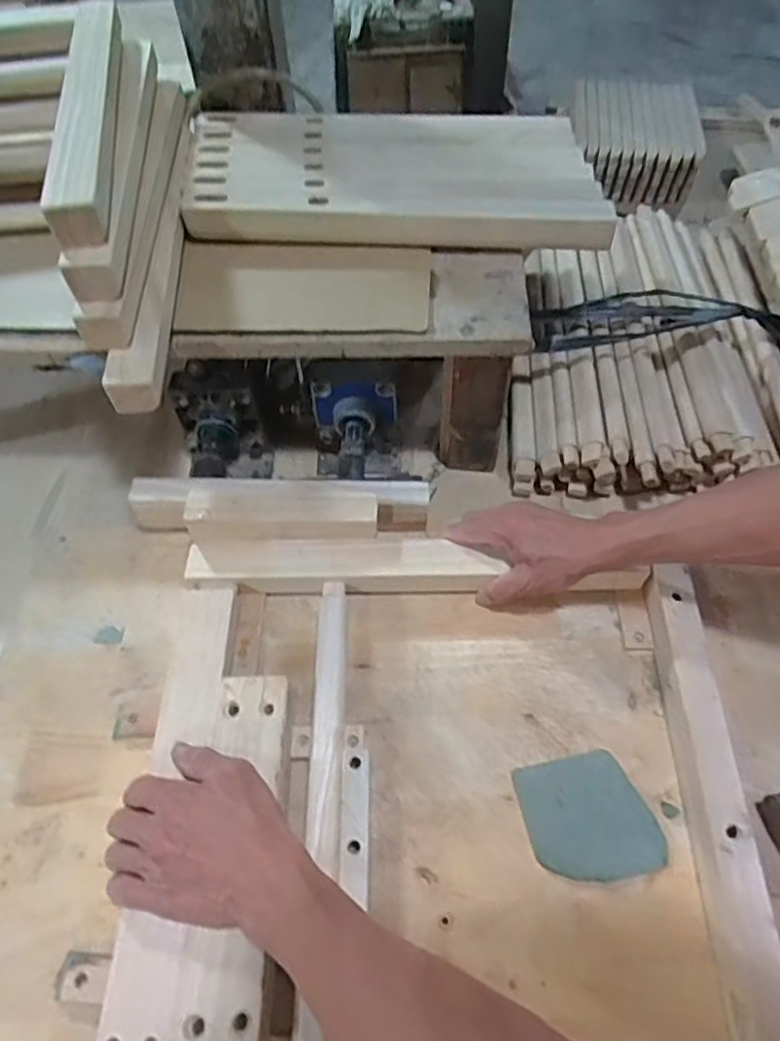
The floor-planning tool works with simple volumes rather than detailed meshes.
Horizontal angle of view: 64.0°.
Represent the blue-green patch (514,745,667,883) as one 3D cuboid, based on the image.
[{"bbox_3d":[0.157,0.235,0.497,0.098,0.007,0.090,-11,56,-5],"label":"blue-green patch"}]

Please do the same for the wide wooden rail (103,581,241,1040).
[{"bbox_3d":[-0.159,0.228,0.465,0.051,0.017,0.406,1,58,2],"label":"wide wooden rail"}]

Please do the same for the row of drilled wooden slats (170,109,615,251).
[{"bbox_3d":[-0.004,-0.369,0.667,0.436,0.044,0.191,3,56,4],"label":"row of drilled wooden slats"}]

